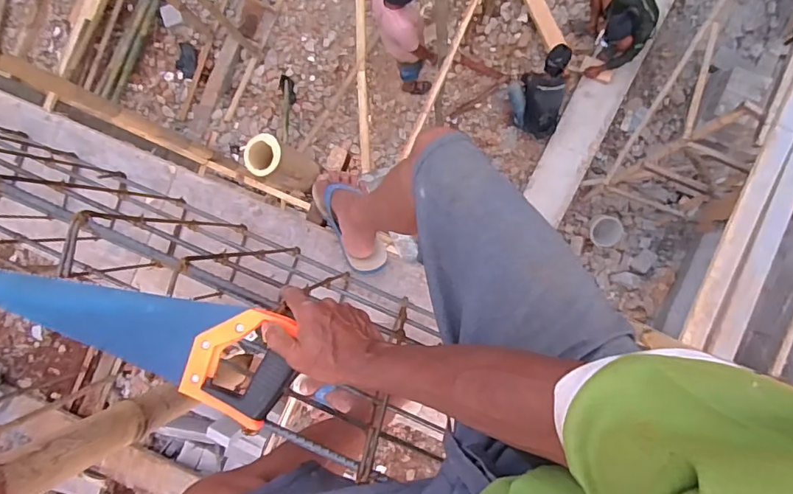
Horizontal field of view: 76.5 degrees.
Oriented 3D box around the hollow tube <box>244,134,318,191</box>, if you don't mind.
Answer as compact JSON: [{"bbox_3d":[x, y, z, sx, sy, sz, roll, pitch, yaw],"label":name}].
[{"bbox_3d":[-0.221,-0.160,0.987,0.075,0.219,0.075,0,90,6],"label":"hollow tube"}]

